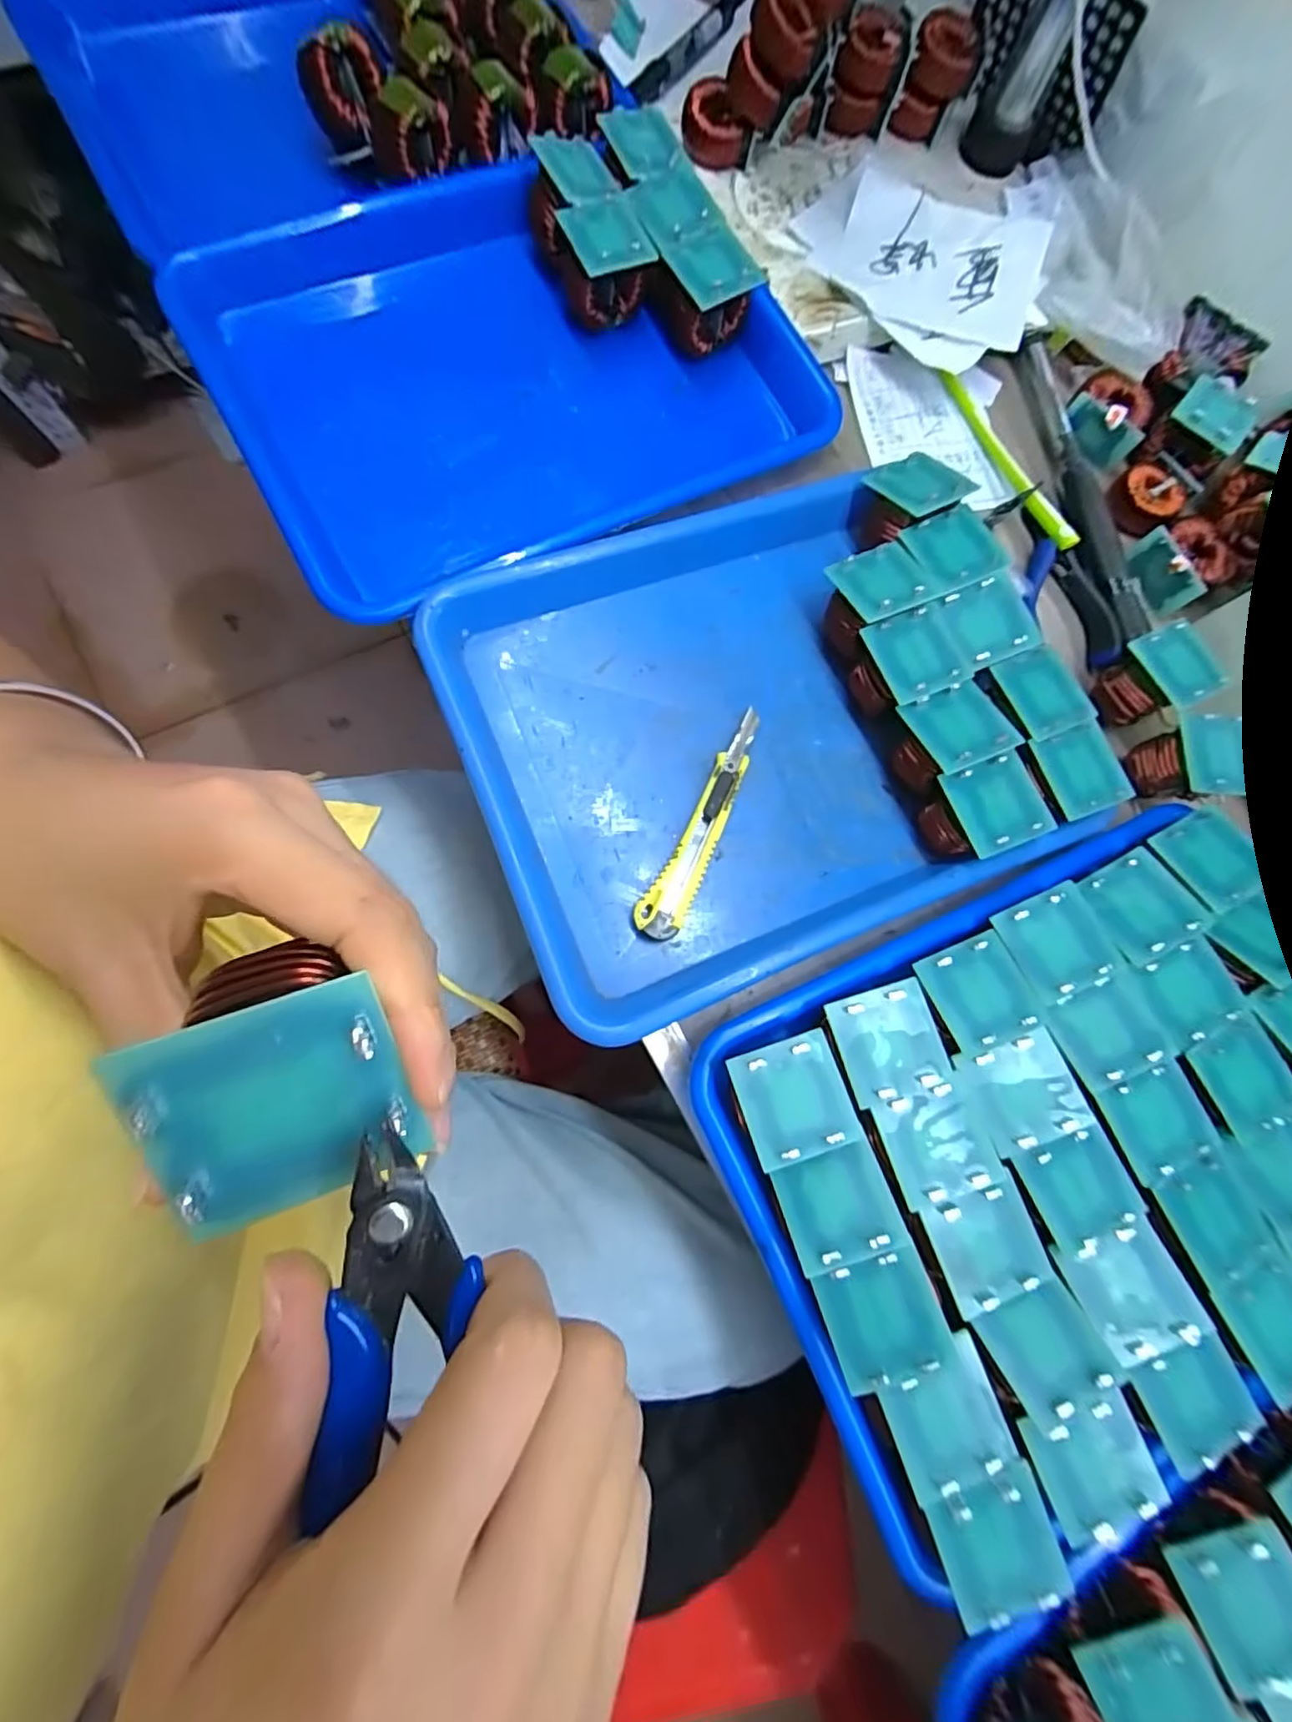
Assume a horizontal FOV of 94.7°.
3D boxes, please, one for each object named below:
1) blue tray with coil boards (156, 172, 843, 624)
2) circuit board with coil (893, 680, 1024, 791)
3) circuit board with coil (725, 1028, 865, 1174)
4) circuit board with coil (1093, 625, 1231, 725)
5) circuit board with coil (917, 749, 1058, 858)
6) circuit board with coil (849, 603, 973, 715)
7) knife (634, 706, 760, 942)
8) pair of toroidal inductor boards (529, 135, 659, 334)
[{"bbox_3d":[-0.078,-0.297,0.359,0.331,0.038,0.253,-30,80,-7],"label":"blue tray with coil boards"},{"bbox_3d":[0.160,-0.066,0.326,0.049,0.053,0.045,-16,80,-11],"label":"circuit board with coil"},{"bbox_3d":[0.063,0.102,0.256,0.045,0.014,0.046,-17,78,-4],"label":"circuit board with coil"},{"bbox_3d":[0.294,-0.105,0.344,0.040,0.035,0.044,-25,82,-11],"label":"circuit board with coil"},{"bbox_3d":[0.177,-0.025,0.320,0.047,0.046,0.045,-18,81,-11],"label":"circuit board with coil"},{"bbox_3d":[0.142,-0.106,0.336,0.048,0.047,0.046,-19,81,-11],"label":"circuit board with coil"},{"bbox_3d":[0.031,-0.023,0.321,0.024,0.014,0.138,24,76,-1],"label":"knife"},{"bbox_3d":[-0.036,-0.382,0.365,0.048,0.043,0.093,-23,82,-12],"label":"pair of toroidal inductor boards"}]

